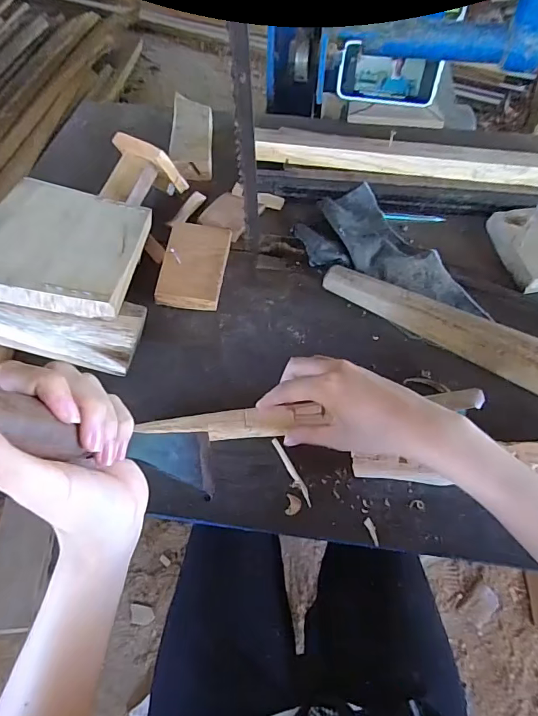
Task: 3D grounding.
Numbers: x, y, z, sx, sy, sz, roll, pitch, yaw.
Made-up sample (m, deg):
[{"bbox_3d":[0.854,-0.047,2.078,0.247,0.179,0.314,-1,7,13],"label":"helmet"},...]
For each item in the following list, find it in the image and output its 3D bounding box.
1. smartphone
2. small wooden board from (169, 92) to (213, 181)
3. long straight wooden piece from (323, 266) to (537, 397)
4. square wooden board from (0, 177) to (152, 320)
[{"bbox_3d":[0.190,-0.445,0.697,0.155,0.074,0.014,11,46,4],"label":"smartphone"},{"bbox_3d":[-0.112,-0.327,0.648,0.058,0.028,0.175,-3,56,-2],"label":"small wooden board"},{"bbox_3d":[0.221,-0.014,0.432,0.357,0.041,0.046,29,60,18],"label":"long straight wooden piece"},{"bbox_3d":[-0.209,-0.118,0.451,0.144,0.021,0.176,10,46,-10],"label":"square wooden board"}]

